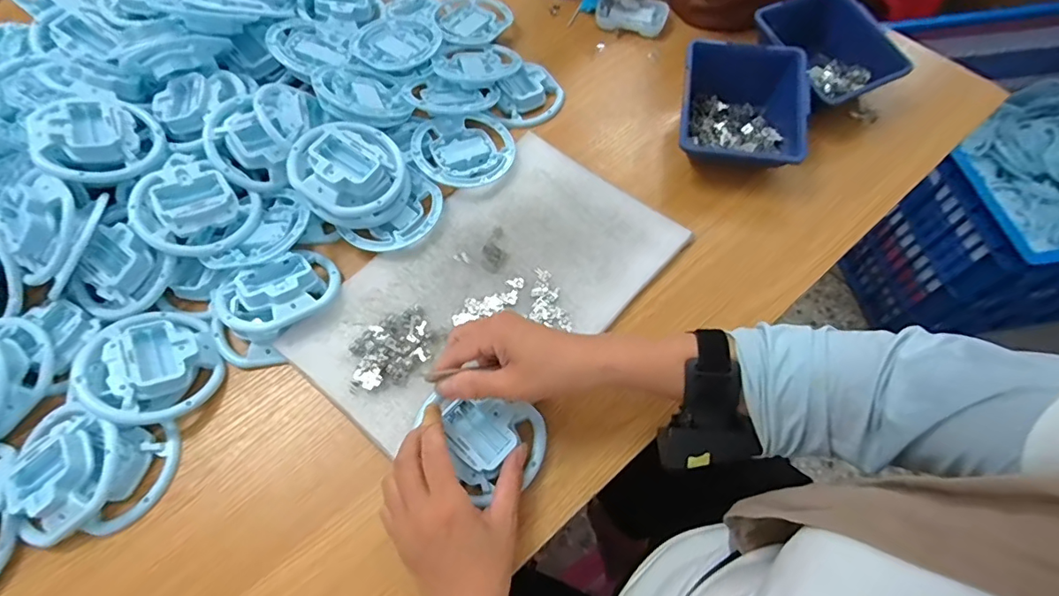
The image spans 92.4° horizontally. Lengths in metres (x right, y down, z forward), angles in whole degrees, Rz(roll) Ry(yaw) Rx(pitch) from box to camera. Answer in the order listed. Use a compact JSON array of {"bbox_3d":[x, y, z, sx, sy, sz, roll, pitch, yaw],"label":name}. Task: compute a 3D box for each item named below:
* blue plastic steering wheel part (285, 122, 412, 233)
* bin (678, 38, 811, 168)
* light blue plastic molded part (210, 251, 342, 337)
[{"bbox_3d":[-0.170,-0.121,0.486,0.106,0.038,0.107,-21,92,-20],"label":"blue plastic steering wheel part"},{"bbox_3d":[0.218,-0.193,0.533,0.120,0.062,0.137,9,65,3],"label":"bin"},{"bbox_3d":[-0.225,-0.006,0.454,0.102,0.031,0.072,-30,70,-14],"label":"light blue plastic molded part"}]

